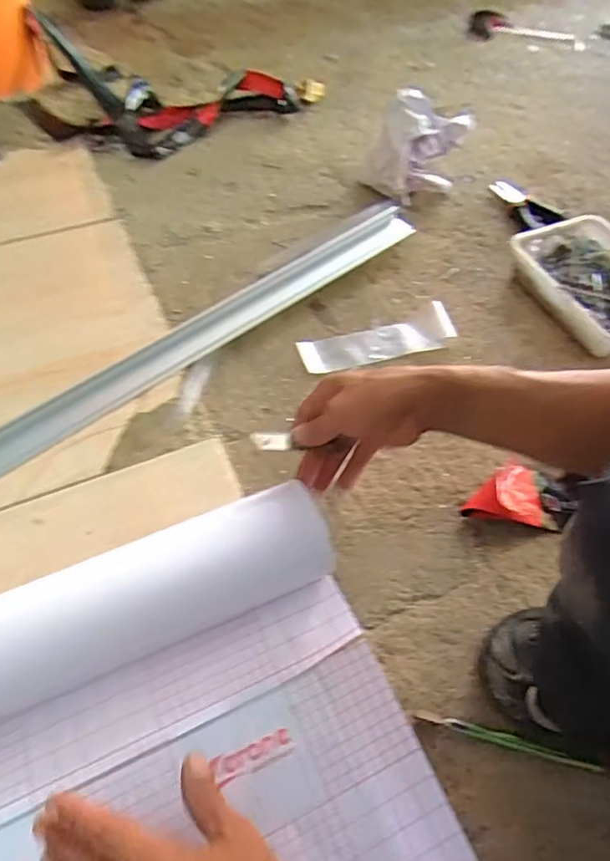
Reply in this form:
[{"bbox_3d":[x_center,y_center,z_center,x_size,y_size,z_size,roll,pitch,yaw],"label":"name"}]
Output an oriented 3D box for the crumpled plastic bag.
[{"bbox_3d":[0.175,-0.441,0.902,0.147,0.127,0.140,13,57,6],"label":"crumpled plastic bag"}]

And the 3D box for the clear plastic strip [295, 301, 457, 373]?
[{"bbox_3d":[0.090,-0.115,0.727,0.195,0.026,0.054,-15,58,-12],"label":"clear plastic strip"}]

